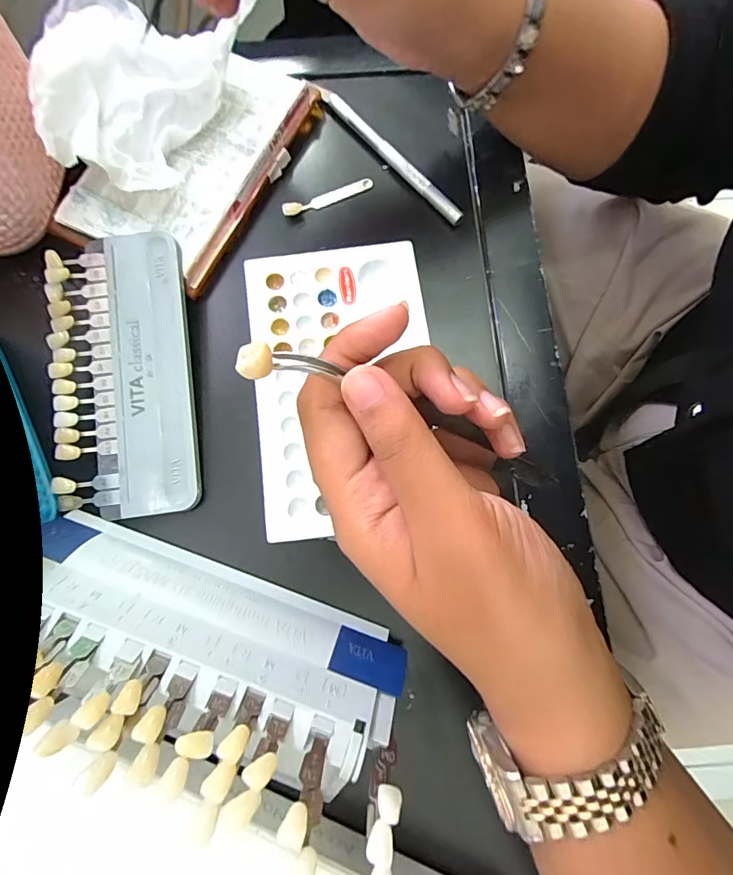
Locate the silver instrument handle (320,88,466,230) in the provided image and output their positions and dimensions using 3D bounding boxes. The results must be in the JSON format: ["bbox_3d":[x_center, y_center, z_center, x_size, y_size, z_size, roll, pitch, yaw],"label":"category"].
[{"bbox_3d":[0.014,-0.169,0.258,0.007,0.008,0.119,-40,80,-8],"label":"silver instrument handle"}]

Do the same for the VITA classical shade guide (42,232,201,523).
[{"bbox_3d":[-0.125,-0.032,0.219,0.067,0.017,0.143,-8,77,-2],"label":"VITA classical shade guide"}]

